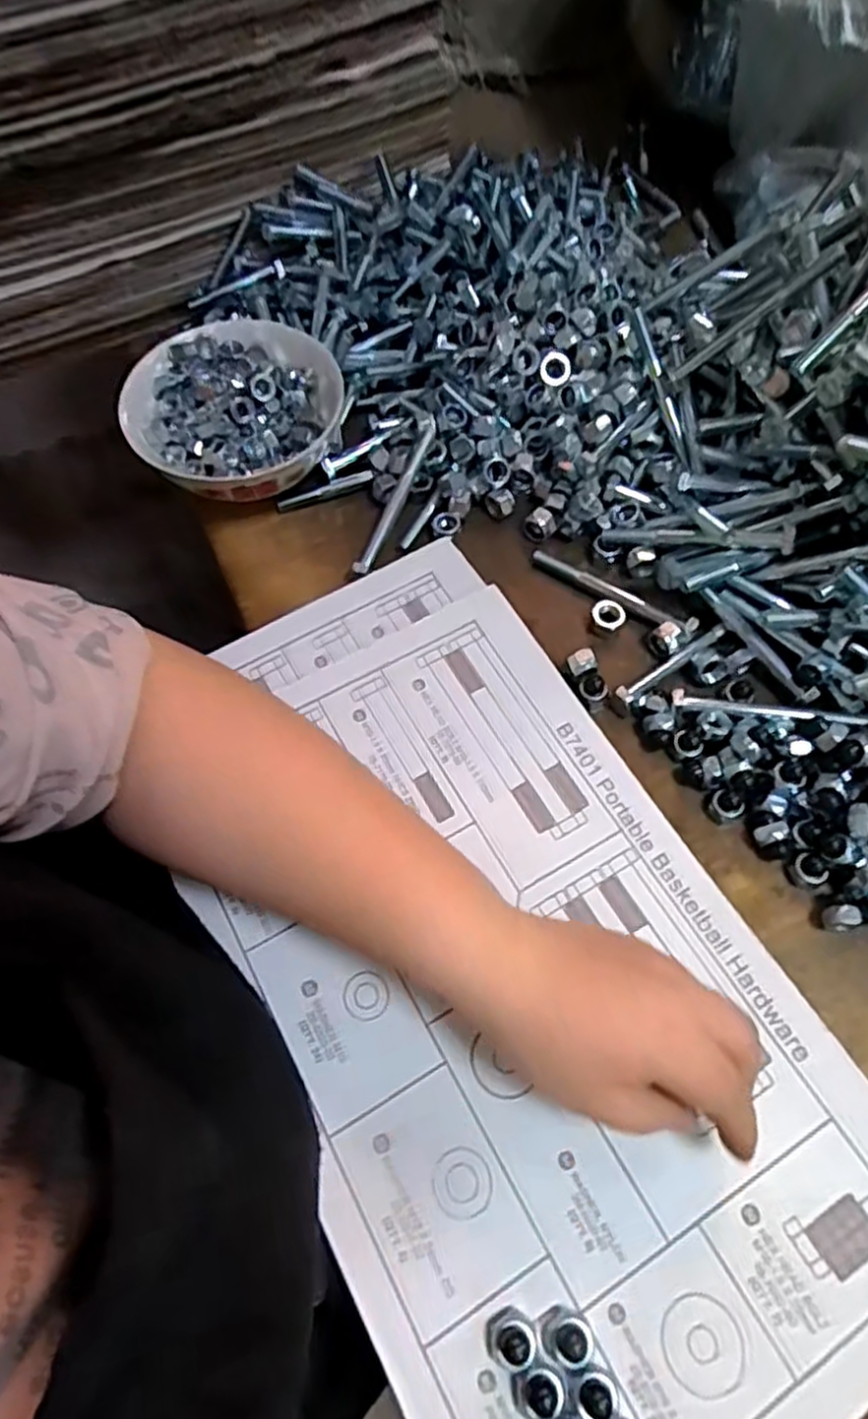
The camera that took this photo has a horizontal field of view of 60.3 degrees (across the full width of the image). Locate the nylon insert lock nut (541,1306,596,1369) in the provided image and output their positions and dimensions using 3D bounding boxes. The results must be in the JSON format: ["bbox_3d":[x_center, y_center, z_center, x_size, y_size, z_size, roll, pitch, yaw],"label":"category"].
[{"bbox_3d":[0.050,0.236,0.279,0.019,0.011,0.015,15,65,10],"label":"nylon insert lock nut"}]

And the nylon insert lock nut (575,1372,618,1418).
[{"bbox_3d":[0.058,0.248,0.269,0.014,0.012,0.013,-1,63,2],"label":"nylon insert lock nut"}]

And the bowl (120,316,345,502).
[{"bbox_3d":[-0.120,-0.177,0.467,0.125,0.056,0.123,-1,63,2],"label":"bowl"}]

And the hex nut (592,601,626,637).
[{"bbox_3d":[0.102,-0.053,0.436,0.019,0.007,0.021,11,64,8],"label":"hex nut"}]

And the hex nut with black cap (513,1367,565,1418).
[{"bbox_3d":[0.038,0.249,0.270,0.018,0.012,0.016,-31,66,-13],"label":"hex nut with black cap"}]

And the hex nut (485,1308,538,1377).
[{"bbox_3d":[0.029,0.236,0.277,0.018,0.013,0.018,-28,66,-12],"label":"hex nut"}]

